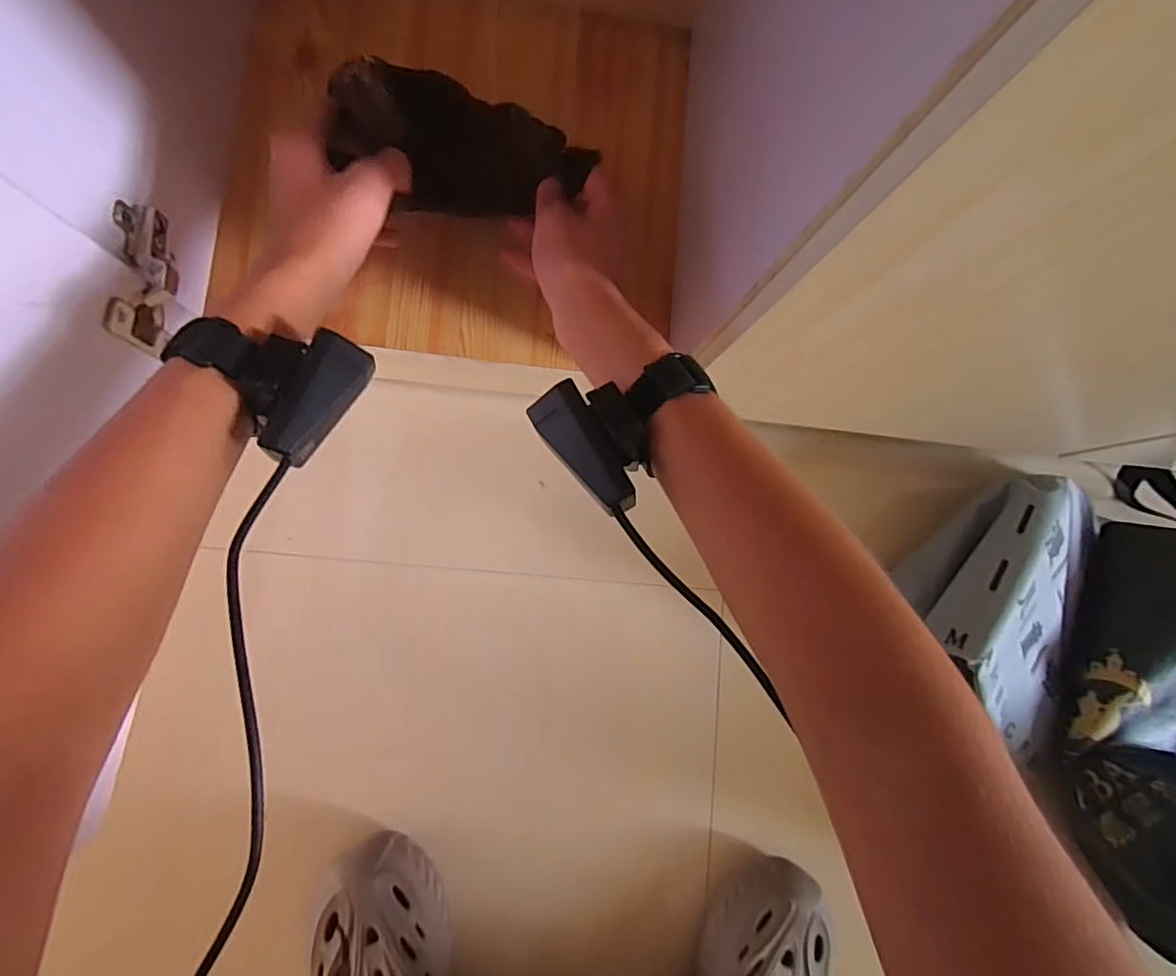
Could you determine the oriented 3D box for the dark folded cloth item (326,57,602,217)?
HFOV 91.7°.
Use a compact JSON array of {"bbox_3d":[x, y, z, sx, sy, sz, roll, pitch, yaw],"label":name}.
[{"bbox_3d":[-0.079,-0.217,0.371,0.160,0.046,0.062,3,83,-25],"label":"dark folded cloth item"}]

